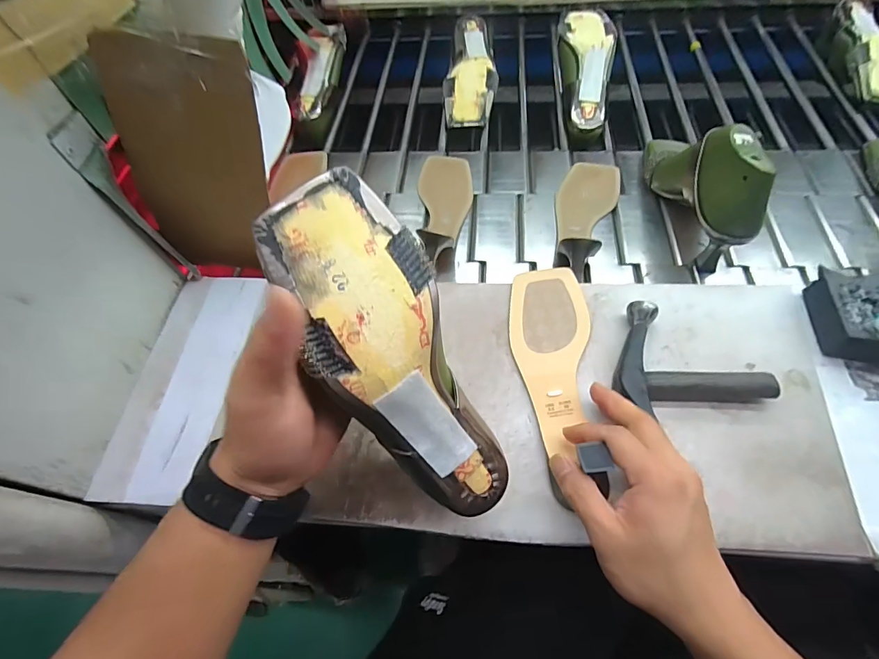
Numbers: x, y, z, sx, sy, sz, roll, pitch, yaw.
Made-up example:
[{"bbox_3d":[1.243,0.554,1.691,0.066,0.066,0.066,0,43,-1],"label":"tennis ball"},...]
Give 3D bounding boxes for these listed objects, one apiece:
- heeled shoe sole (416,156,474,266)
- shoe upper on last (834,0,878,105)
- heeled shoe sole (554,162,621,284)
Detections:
[{"bbox_3d":[0.009,-0.179,0.586,0.076,0.055,0.222,-4,59,3],"label":"heeled shoe sole"},{"bbox_3d":[0.688,-0.457,0.701,0.081,0.076,0.247,5,60,8],"label":"shoe upper on last"},{"bbox_3d":[0.192,-0.162,0.562,0.077,0.053,0.219,14,62,13],"label":"heeled shoe sole"}]

